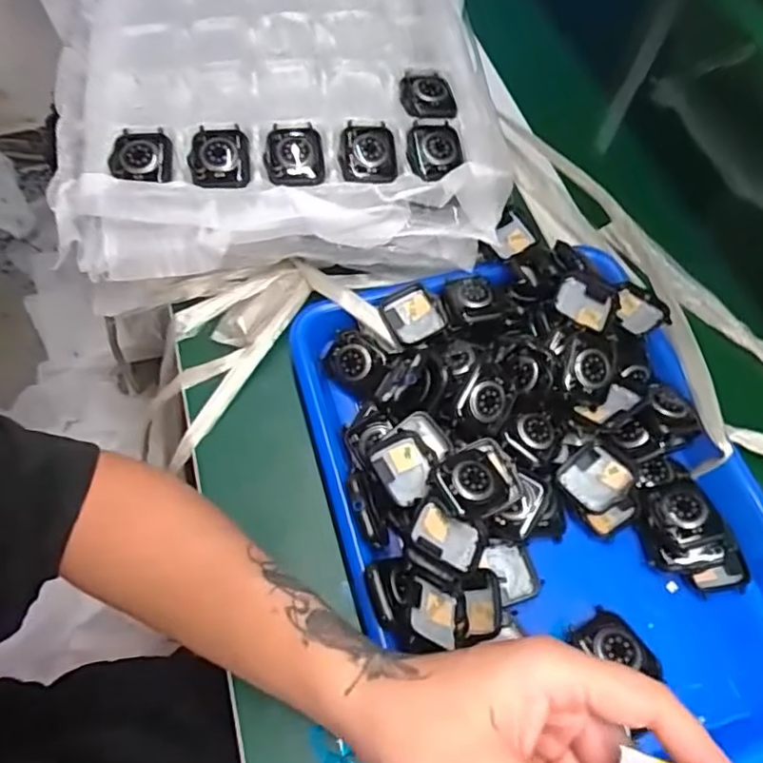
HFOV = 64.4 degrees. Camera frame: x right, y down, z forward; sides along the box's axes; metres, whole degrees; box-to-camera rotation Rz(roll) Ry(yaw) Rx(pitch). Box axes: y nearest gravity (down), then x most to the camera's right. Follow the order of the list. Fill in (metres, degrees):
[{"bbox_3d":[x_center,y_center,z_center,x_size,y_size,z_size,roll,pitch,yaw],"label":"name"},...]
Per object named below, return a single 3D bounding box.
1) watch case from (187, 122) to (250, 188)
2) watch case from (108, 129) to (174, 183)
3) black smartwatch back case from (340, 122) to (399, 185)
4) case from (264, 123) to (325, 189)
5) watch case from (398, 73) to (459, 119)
[{"bbox_3d":[-0.107,-0.148,0.403,0.038,0.013,0.051,-8,62,-7],"label":"watch case"},{"bbox_3d":[-0.159,-0.149,0.403,0.039,0.013,0.044,-1,61,-3],"label":"watch case"},{"bbox_3d":[-0.009,-0.156,0.414,0.037,0.011,0.049,-4,61,-4],"label":"black smartwatch back case"},{"bbox_3d":[-0.059,-0.151,0.411,0.038,0.011,0.055,-8,62,-7],"label":"case"},{"bbox_3d":[0.033,-0.209,0.443,0.039,0.008,0.051,-13,62,-9],"label":"watch case"}]

